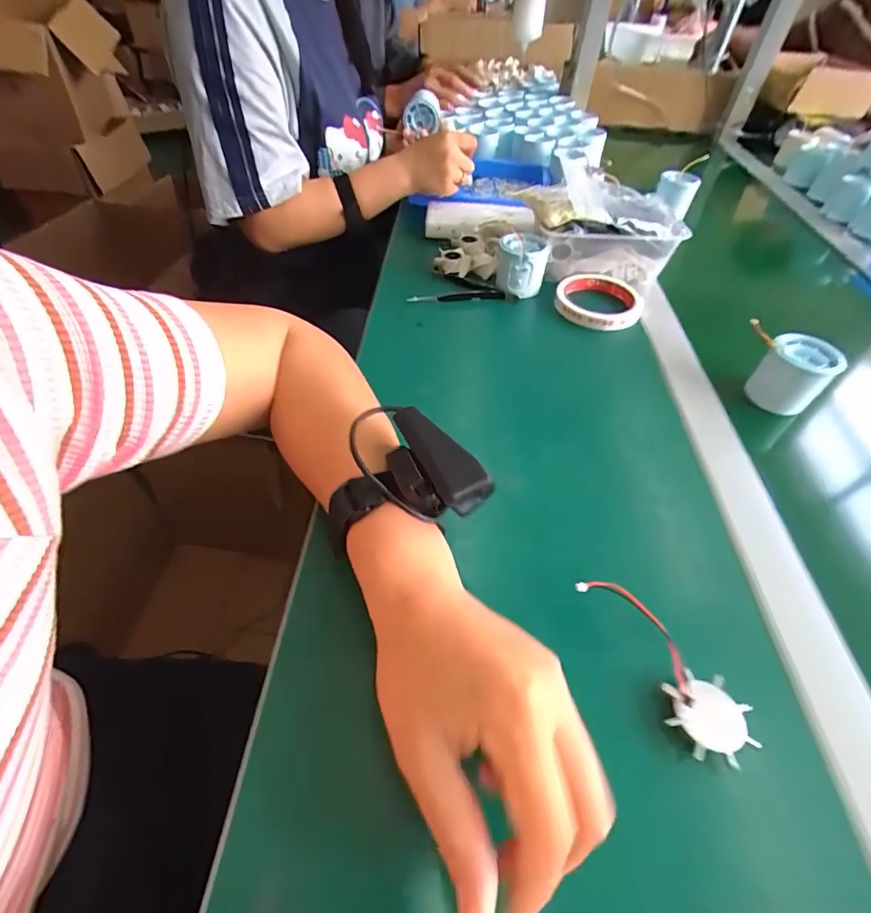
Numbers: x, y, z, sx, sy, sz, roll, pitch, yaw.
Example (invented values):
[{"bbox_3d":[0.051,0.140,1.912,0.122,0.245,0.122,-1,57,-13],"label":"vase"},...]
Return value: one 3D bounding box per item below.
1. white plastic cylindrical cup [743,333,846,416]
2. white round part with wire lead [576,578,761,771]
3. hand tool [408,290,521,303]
[{"bbox_3d":[0.331,-0.077,0.416,0.054,0.053,0.054,2,49,-3],"label":"white plastic cylindrical cup"},{"bbox_3d":[0.128,0.115,0.259,0.039,0.015,0.108,-18,53,-19],"label":"white round part with wire lead"},{"bbox_3d":[0.032,-0.183,0.518,0.124,0.014,0.015,-4,50,-8],"label":"hand tool"}]

